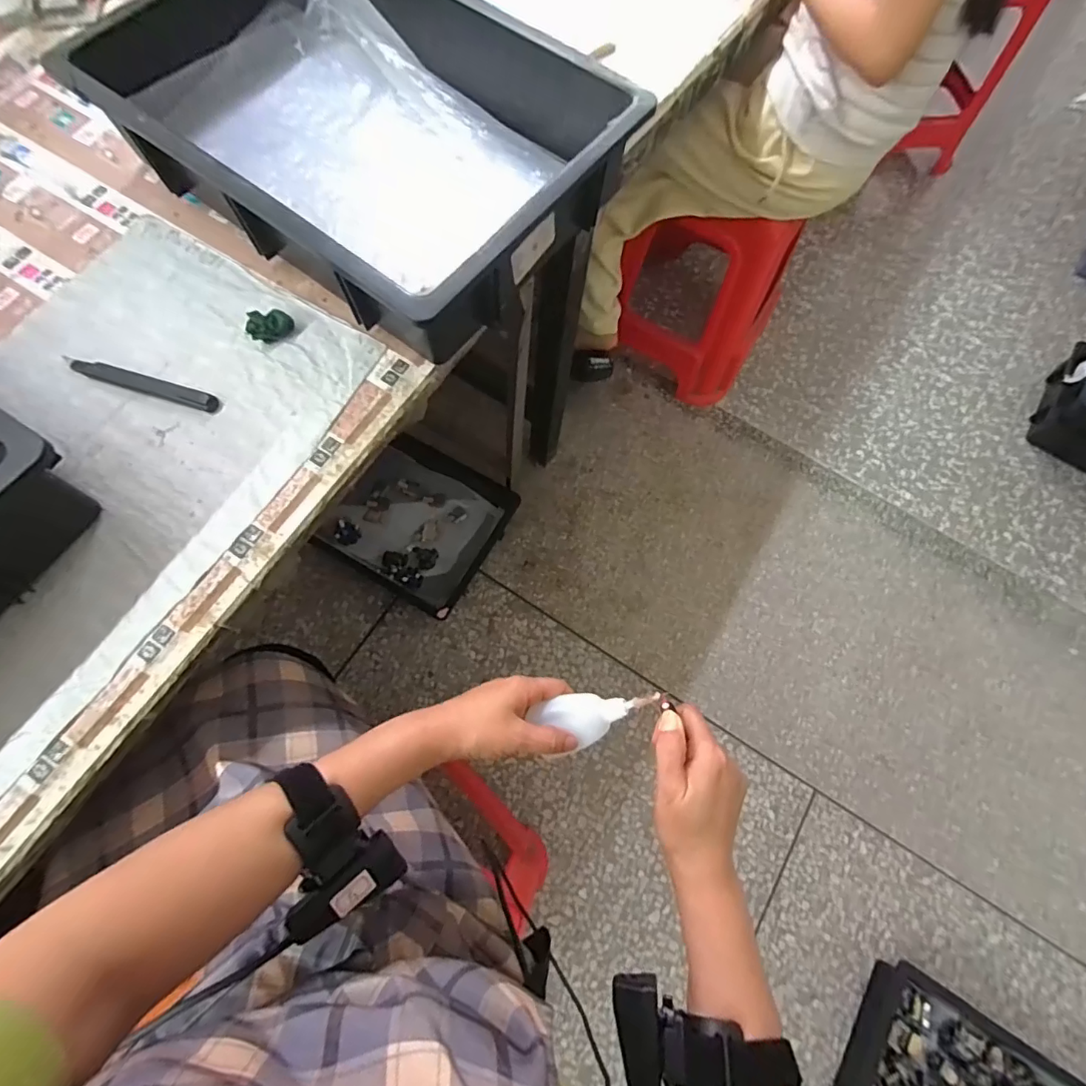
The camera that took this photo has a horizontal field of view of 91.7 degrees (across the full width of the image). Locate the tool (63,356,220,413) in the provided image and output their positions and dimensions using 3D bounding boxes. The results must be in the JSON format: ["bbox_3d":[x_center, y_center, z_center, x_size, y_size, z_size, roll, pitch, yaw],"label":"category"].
[{"bbox_3d":[-0.354,-0.142,0.465,0.145,0.006,0.018,17,72,5],"label":"tool"}]

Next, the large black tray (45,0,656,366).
[{"bbox_3d":[-0.158,-0.408,0.509,0.448,0.097,0.352,34,74,10],"label":"large black tray"}]

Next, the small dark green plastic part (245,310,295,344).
[{"bbox_3d":[-0.249,-0.198,0.479,0.039,0.019,0.025,-29,74,-10],"label":"small dark green plastic part"}]

